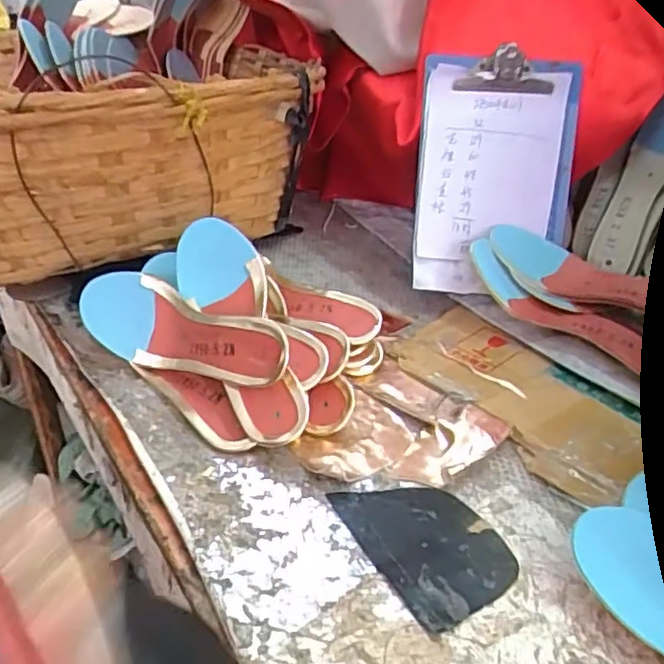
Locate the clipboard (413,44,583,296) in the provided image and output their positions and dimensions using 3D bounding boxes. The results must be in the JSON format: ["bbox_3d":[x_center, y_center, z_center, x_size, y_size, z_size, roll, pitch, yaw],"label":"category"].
[{"bbox_3d":[0.147,-0.139,0.577,0.135,0.205,0.016,3,14,3],"label":"clipboard"}]

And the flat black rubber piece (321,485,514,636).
[{"bbox_3d":[0.057,0.126,0.396,0.076,0.004,0.111,-23,39,-27],"label":"flat black rubber piece"}]

